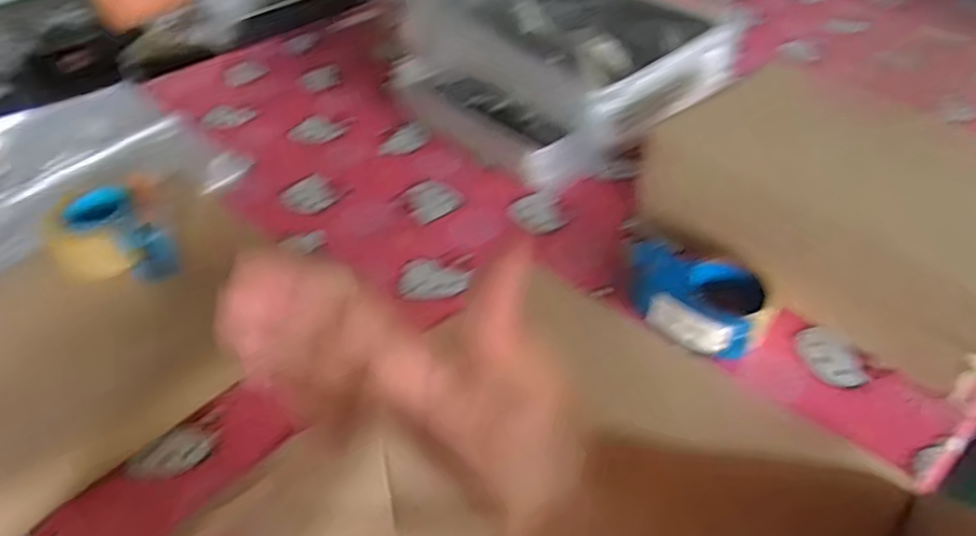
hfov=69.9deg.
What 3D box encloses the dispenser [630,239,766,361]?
[{"bbox_3d":[0.204,0.035,0.714,0.134,0.074,0.075,20,47,23],"label":"dispenser"}]

